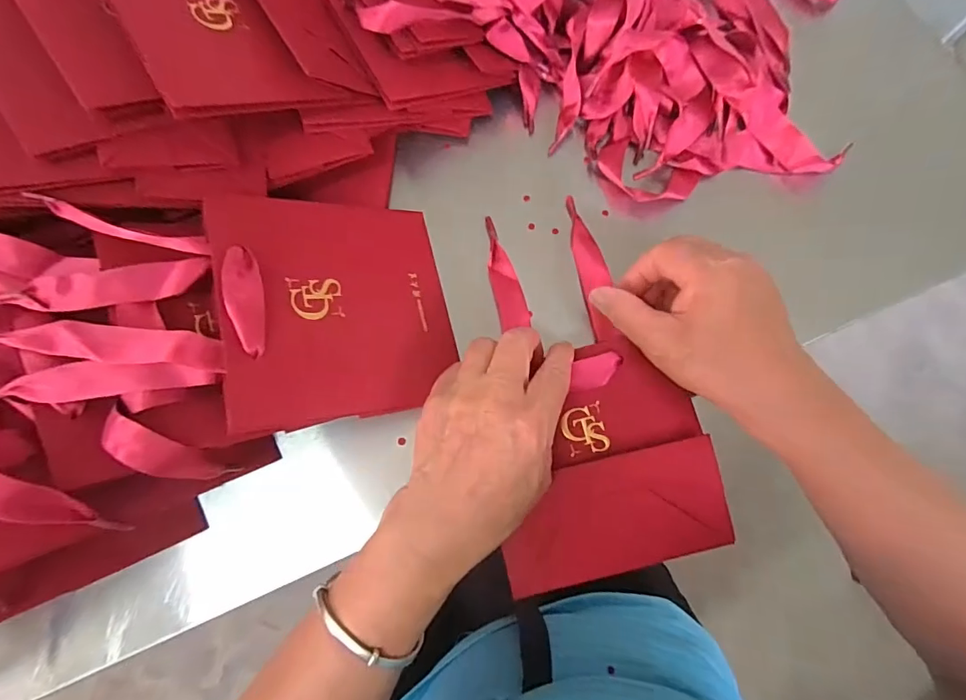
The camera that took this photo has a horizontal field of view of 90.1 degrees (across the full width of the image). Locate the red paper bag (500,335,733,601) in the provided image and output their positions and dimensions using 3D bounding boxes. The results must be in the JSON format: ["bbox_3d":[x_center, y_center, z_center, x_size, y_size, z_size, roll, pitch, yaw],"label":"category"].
[{"bbox_3d":[0.071,0.069,0.300,0.133,0.022,0.132,-14,75,-3],"label":"red paper bag"}]

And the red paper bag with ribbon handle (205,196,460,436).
[{"bbox_3d":[-0.086,-0.031,0.295,0.136,0.024,0.142,-3,74,-37],"label":"red paper bag with ribbon handle"}]

